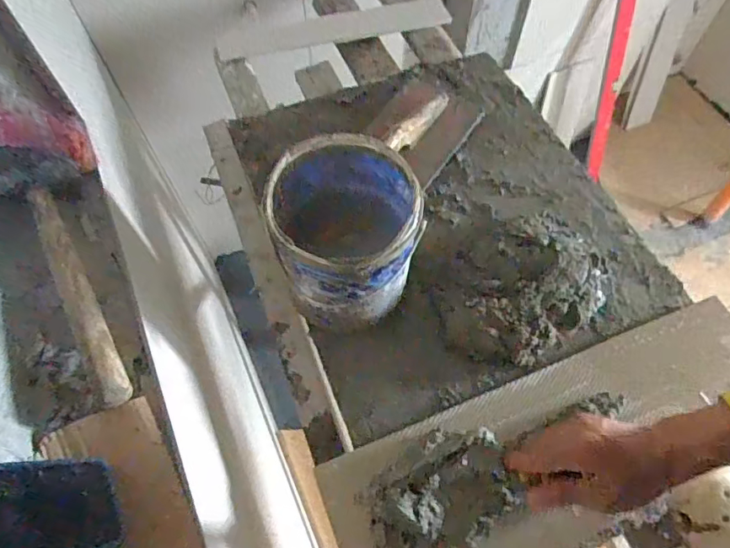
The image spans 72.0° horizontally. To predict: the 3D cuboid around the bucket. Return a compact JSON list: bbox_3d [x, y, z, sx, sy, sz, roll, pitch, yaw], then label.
[{"bbox_3d":[-0.022,-0.046,0.624,0.167,0.168,0.181,-10,62,-4],"label":"bucket"}]

